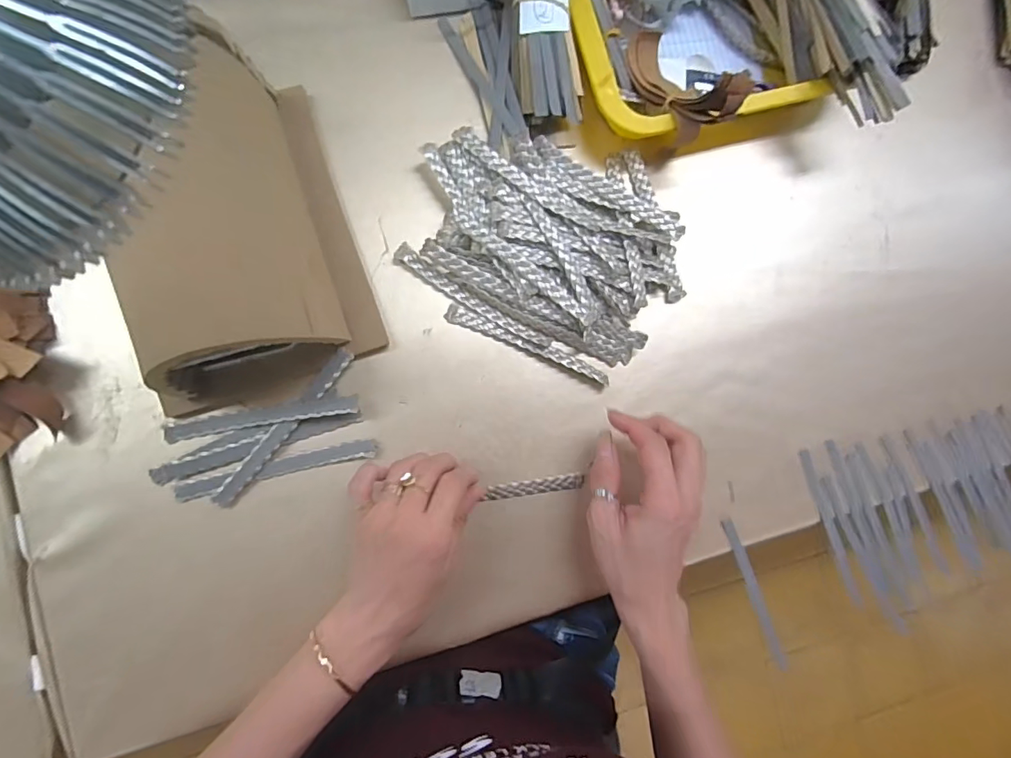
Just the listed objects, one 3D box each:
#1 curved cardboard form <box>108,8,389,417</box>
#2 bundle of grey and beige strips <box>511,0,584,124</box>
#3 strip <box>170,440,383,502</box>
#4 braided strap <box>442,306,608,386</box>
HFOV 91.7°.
[{"bbox_3d":[-0.170,-0.099,0.312,0.146,0.104,0.215,-10,87,-9],"label":"curved cardboard form"},{"bbox_3d":[0.029,-0.272,0.368,0.046,0.028,0.140,-7,107,-8],"label":"bundle of grey and beige strips"},{"bbox_3d":[-0.161,0.064,0.349,0.136,0.008,0.014,-12,88,-9],"label":"strip"},{"bbox_3d":[0.020,-0.028,0.380,0.135,0.010,0.016,23,83,-6],"label":"braided strap"}]

